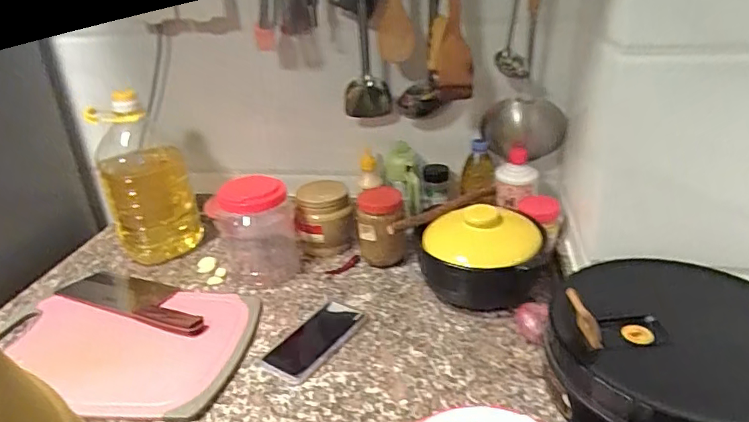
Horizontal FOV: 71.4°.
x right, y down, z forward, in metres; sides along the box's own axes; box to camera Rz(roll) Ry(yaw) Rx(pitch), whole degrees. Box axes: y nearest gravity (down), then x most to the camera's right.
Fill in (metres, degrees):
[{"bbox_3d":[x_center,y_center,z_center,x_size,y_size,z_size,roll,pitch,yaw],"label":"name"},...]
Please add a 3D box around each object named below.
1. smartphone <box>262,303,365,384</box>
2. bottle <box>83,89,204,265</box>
[{"bbox_3d":[-0.088,0.192,0.790,0.085,0.011,0.172,13,31,32],"label":"smartphone"},{"bbox_3d":[-0.450,-0.064,1.032,0.150,0.302,0.173,-15,28,-19],"label":"bottle"}]

